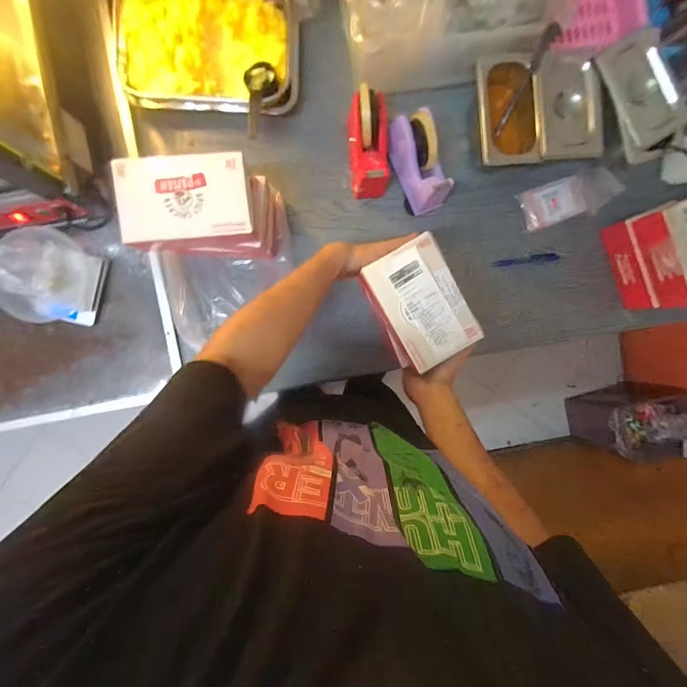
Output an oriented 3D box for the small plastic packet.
[{"bbox_3d":[0.450,-0.286,0.669,0.209,0.024,0.081,-16,93,-3],"label":"small plastic packet"}]

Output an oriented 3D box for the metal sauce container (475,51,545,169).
[{"bbox_3d":[0.278,-0.395,0.605,0.109,0.084,0.171,-9,92,-4],"label":"metal sauce container"}]

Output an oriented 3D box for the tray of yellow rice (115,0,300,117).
[{"bbox_3d":[-0.226,-0.527,0.588,0.292,0.053,0.230,2,92,-4],"label":"tray of yellow rice"}]

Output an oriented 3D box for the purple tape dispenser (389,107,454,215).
[{"bbox_3d":[0.137,-0.323,0.612,0.065,0.106,0.147,-23,93,-3],"label":"purple tape dispenser"}]

